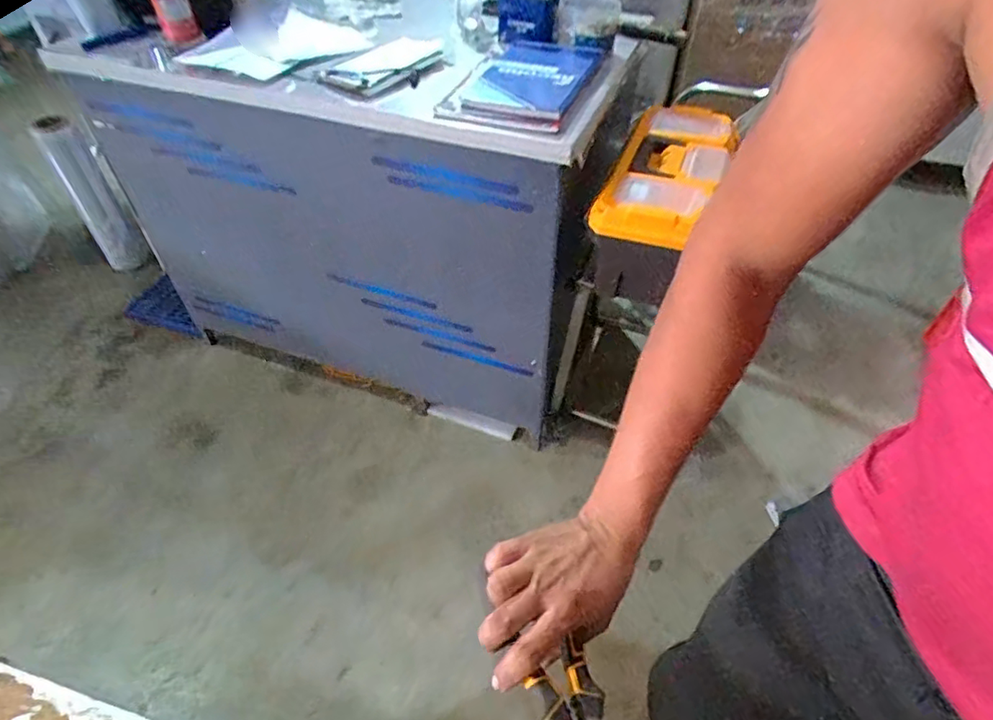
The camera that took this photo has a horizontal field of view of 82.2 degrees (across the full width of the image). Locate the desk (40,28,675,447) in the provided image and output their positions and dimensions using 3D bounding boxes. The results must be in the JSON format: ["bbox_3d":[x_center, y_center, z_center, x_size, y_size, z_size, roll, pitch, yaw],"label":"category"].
[{"bbox_3d":[-0.323,-0.356,1.447,1.196,0.832,0.484,18,50,15],"label":"desk"}]

